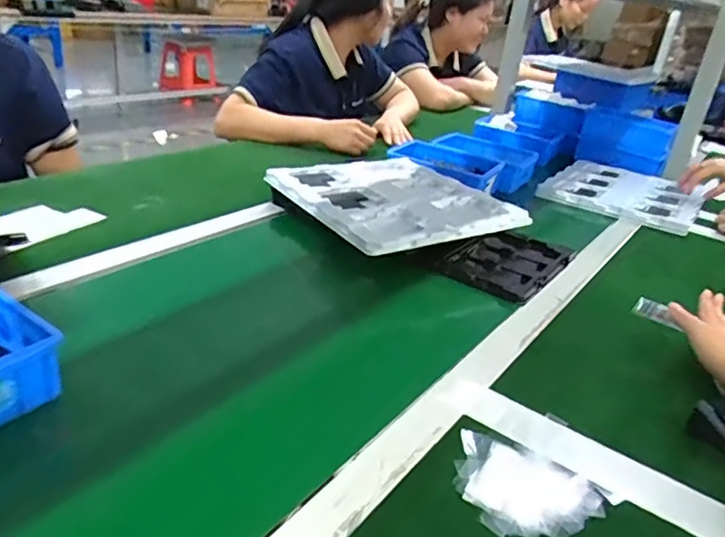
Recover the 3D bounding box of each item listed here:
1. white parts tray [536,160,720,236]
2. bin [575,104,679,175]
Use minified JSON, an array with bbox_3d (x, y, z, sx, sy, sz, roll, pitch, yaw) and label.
[{"bbox_3d":[0.544,-0.158,1.209,0.275,0.024,0.311,24,30,29],"label":"white parts tray"},{"bbox_3d":[0.619,-0.304,1.376,0.198,0.099,0.151,18,28,20],"label":"bin"}]

